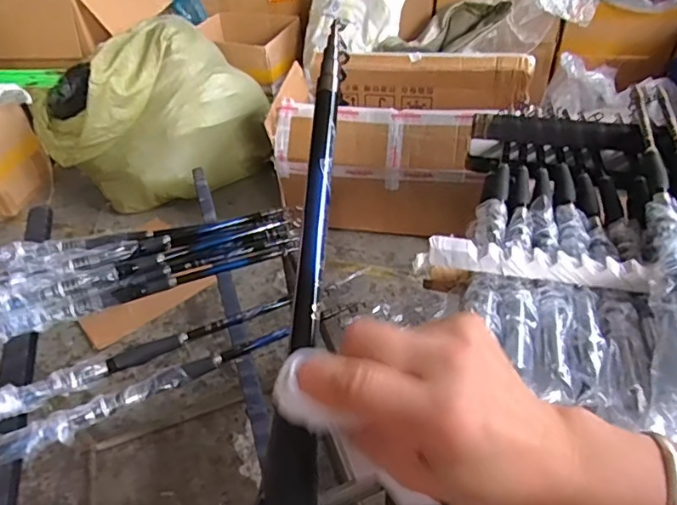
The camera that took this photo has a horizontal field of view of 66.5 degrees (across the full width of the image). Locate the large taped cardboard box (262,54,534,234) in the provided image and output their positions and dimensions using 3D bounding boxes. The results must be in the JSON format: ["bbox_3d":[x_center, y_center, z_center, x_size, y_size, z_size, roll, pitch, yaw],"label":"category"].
[{"bbox_3d":[0.213,-0.368,1.686,0.767,0.368,0.515,4,43,10],"label":"large taped cardboard box"}]

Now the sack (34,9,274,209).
[{"bbox_3d":[-0.644,-0.481,1.794,0.744,0.485,0.404,-19,44,-14],"label":"sack"}]

